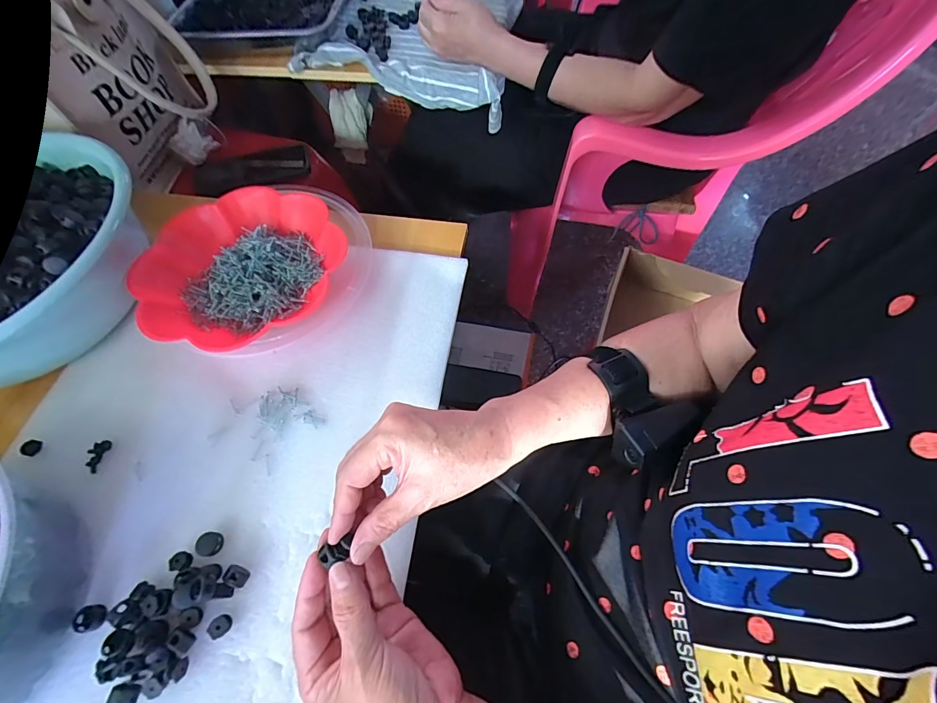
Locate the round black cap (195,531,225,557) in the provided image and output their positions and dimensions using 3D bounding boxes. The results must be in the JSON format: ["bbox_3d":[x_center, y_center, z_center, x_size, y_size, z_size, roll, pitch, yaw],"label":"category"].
[{"bbox_3d":[-0.209,0.155,0.320,0.017,0.010,0.017,0,61,0],"label":"round black cap"}]

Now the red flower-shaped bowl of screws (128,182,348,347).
[{"bbox_3d":[-0.237,-0.089,0.425,0.205,0.048,0.182,-33,66,-16],"label":"red flower-shaped bowl of screws"}]

